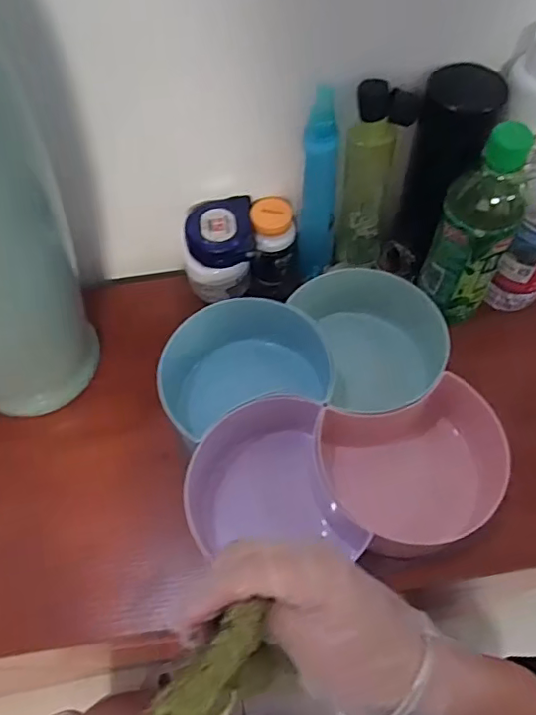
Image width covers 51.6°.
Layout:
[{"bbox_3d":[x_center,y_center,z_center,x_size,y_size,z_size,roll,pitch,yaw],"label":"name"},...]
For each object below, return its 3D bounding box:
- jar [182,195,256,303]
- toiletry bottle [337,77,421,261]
[{"bbox_3d":[-0.048,-0.106,0.556,0.069,0.085,0.067,-1,60,1],"label":"jar"},{"bbox_3d":[0.097,-0.166,0.521,0.051,0.192,0.039,12,61,9],"label":"toiletry bottle"}]

